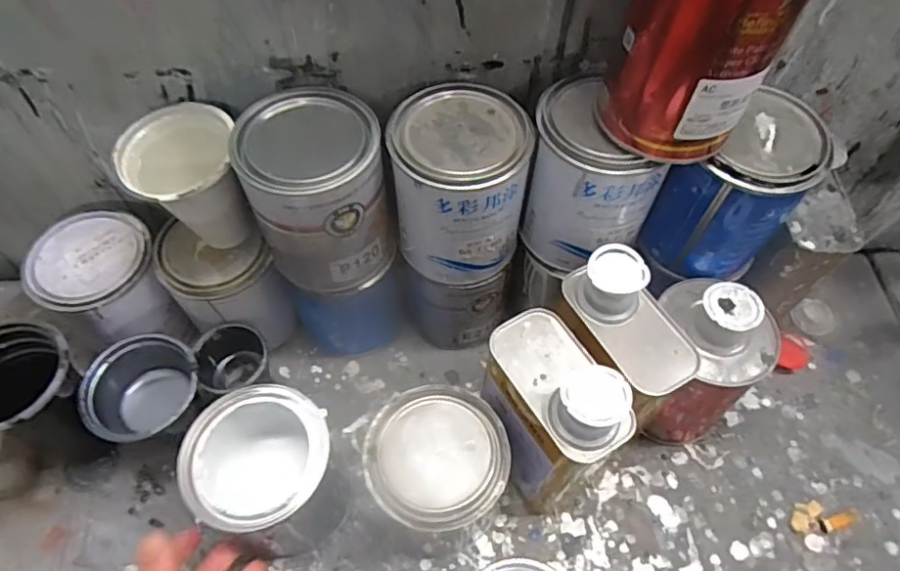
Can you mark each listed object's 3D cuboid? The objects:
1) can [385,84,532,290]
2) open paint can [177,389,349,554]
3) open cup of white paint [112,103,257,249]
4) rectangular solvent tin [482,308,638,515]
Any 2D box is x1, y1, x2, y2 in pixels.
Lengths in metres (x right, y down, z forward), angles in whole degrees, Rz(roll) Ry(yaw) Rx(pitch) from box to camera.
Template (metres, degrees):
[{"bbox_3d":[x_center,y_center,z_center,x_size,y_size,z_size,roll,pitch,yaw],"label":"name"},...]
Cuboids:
[{"bbox_3d":[0.008,-0.079,0.485,0.107,0.129,0.100,1,58,-1],"label":"can"},{"bbox_3d":[-0.152,0.157,0.498,0.114,0.131,0.119,-35,65,-21],"label":"open paint can"},{"bbox_3d":[-0.208,-0.078,0.491,0.085,0.114,0.082,1,58,-1],"label":"open cup of white paint"},{"bbox_3d":[0.078,0.104,0.484,0.062,0.215,0.117,-25,62,-16],"label":"rectangular solvent tin"}]

